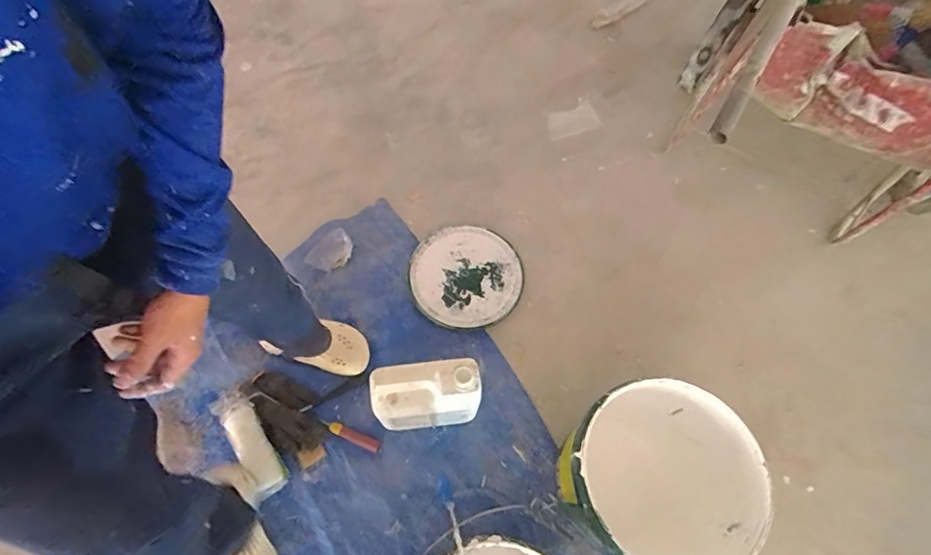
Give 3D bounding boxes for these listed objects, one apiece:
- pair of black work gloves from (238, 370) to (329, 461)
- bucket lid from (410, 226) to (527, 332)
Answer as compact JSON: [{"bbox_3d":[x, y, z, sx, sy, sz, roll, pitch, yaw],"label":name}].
[{"bbox_3d":[-0.395,0.295,1.041,0.114,0.055,0.211,-36,70,-17],"label":"pair of black work gloves"},{"bbox_3d":[0.001,-0.005,1.217,0.280,0.031,0.281,1,64,-2],"label":"bucket lid"}]

